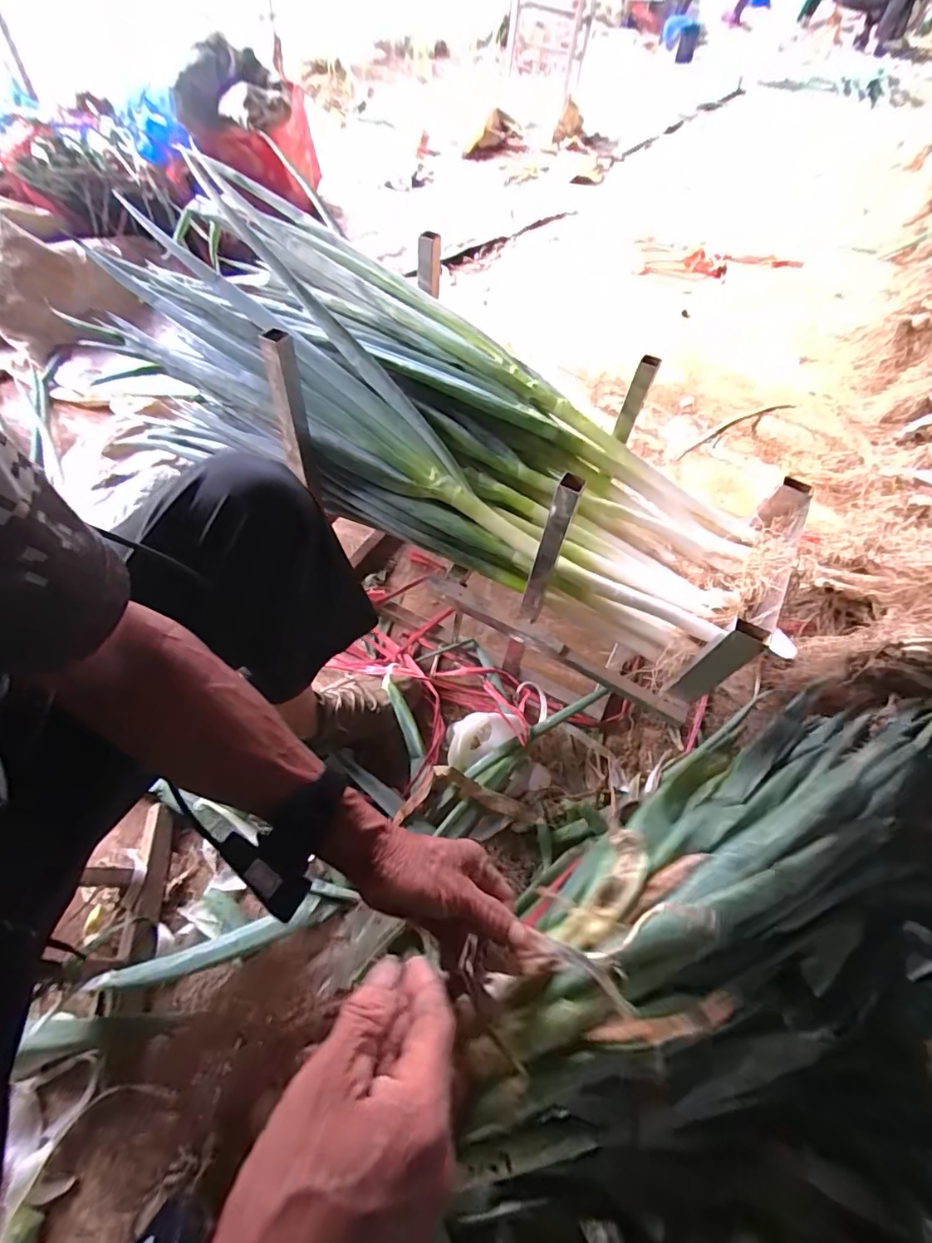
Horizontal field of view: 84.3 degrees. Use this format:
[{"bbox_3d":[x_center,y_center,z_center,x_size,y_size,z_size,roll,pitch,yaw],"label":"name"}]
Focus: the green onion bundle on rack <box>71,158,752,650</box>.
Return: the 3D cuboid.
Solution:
[{"bbox_3d":[-0.046,-0.268,0.773,0.919,0.243,0.300,32,59,1],"label":"green onion bundle on rack"}]

